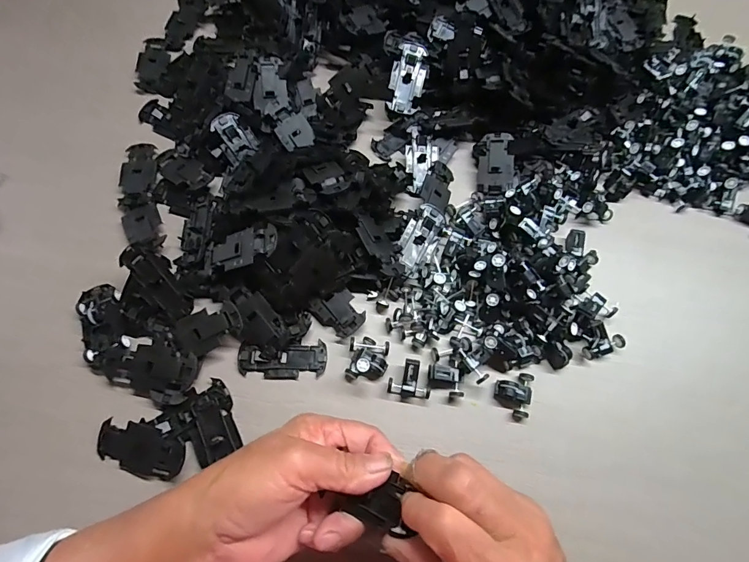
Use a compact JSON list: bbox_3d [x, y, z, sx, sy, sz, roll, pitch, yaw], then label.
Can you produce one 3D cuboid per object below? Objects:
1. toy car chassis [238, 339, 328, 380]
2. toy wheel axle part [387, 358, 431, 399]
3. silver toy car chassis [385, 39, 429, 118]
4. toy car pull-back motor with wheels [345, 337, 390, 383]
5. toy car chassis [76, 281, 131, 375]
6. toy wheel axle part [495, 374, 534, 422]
[{"bbox_3d":[-0.068,0.058,0.303,0.064,0.008,0.027,-2,70,-3],"label":"toy car chassis"},{"bbox_3d":[0.025,0.072,0.302,0.030,0.014,0.026,3,70,-1],"label":"toy wheel axle part"},{"bbox_3d":[0.031,-0.185,0.375,0.030,0.008,0.067,12,87,2],"label":"silver toy car chassis"},{"bbox_3d":[-0.005,0.058,0.304,0.029,0.014,0.032,8,70,1],"label":"toy car pull-back motor with wheels"},{"bbox_3d":[-0.200,0.032,0.299,0.031,0.009,0.063,-22,72,-10],"label":"toy car chassis"},{"bbox_3d":[0.102,0.083,0.301,0.025,0.013,0.033,14,70,3],"label":"toy wheel axle part"}]

